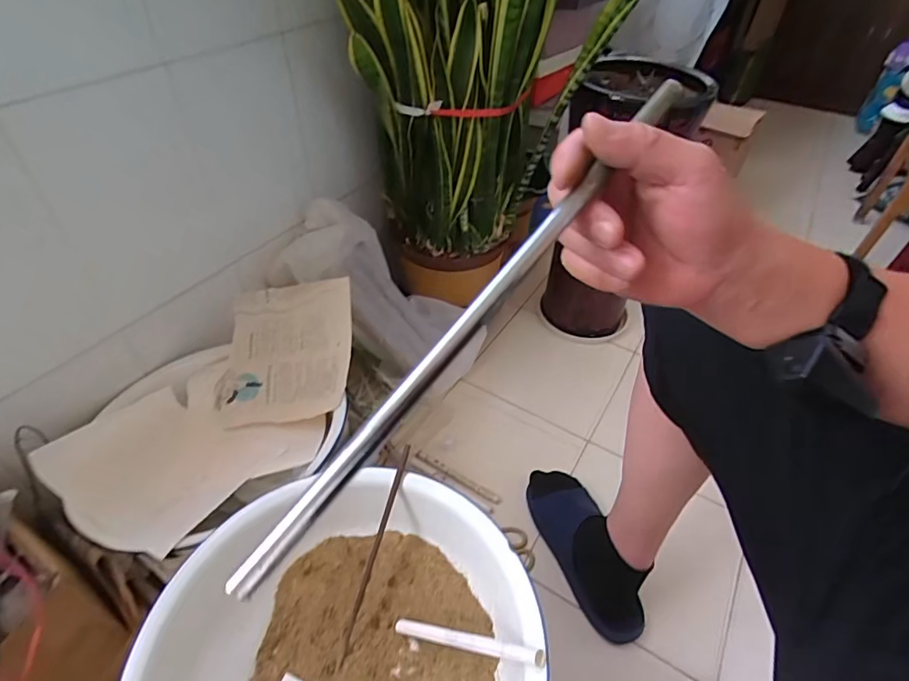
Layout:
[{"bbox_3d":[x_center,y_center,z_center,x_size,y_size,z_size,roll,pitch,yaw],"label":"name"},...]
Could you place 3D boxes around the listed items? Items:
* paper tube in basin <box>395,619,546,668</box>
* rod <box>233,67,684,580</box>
[{"bbox_3d":[0.008,0.283,0.473,0.178,0.011,0.015,-17,28,41],"label":"paper tube in basin"},{"bbox_3d":[0.027,-0.031,0.248,0.012,0.012,0.348,31,67,26],"label":"rod"}]

